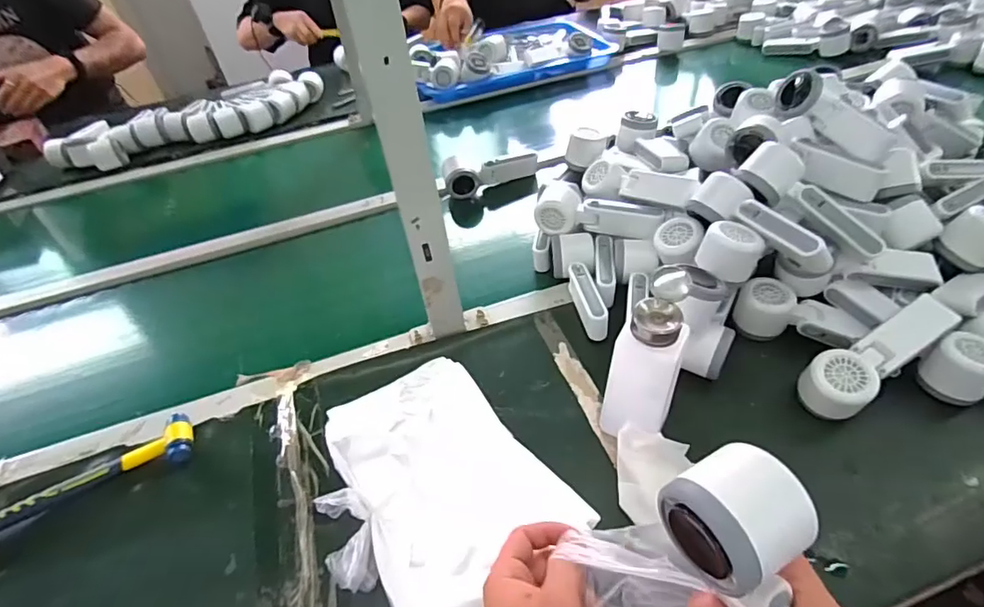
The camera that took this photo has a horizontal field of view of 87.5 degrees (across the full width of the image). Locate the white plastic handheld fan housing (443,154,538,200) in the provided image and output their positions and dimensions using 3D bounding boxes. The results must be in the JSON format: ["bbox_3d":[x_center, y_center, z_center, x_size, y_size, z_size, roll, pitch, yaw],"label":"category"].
[{"bbox_3d":[-0.004,-0.232,0.885,0.165,0.055,0.049,-23,47,-15],"label":"white plastic handheld fan housing"}]

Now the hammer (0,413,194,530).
[{"bbox_3d":[-0.442,0.188,0.537,0.244,0.024,0.057,-23,49,-14],"label":"hammer"}]

